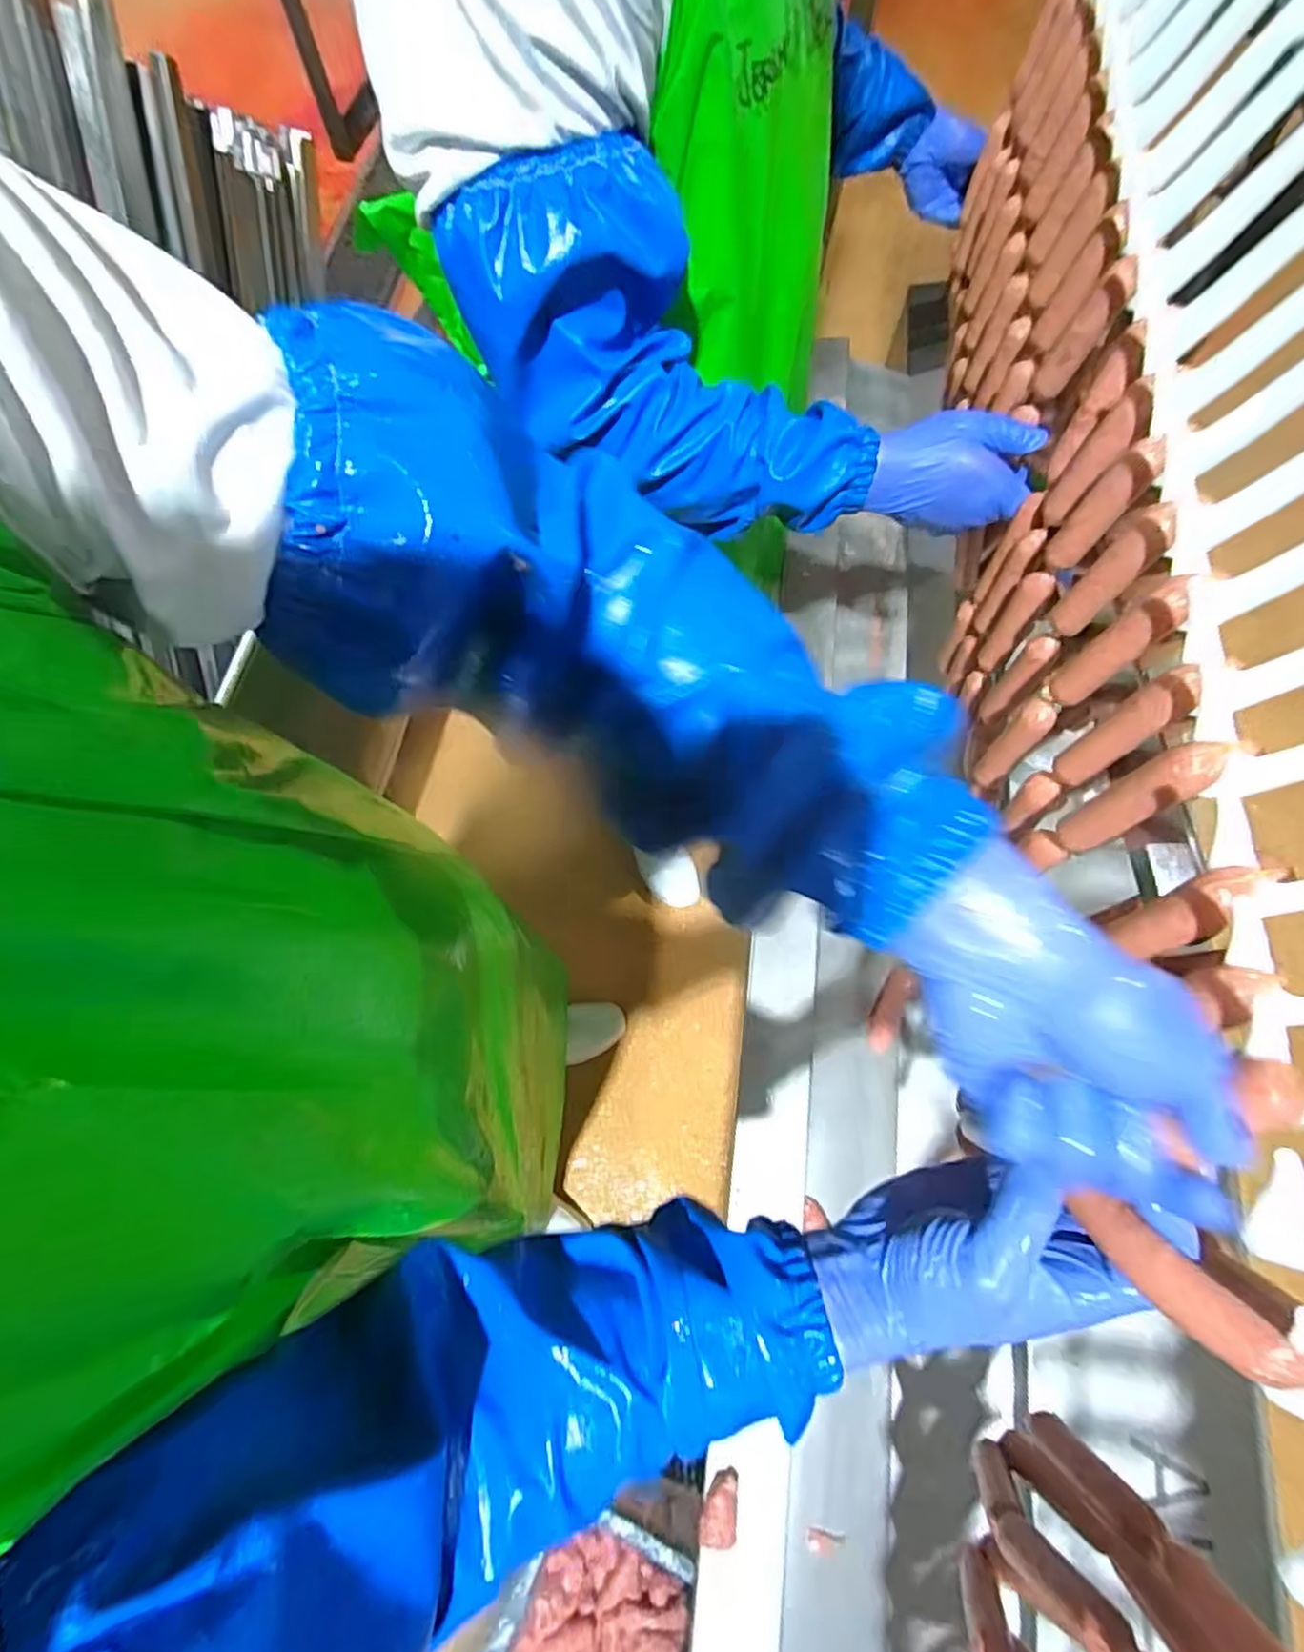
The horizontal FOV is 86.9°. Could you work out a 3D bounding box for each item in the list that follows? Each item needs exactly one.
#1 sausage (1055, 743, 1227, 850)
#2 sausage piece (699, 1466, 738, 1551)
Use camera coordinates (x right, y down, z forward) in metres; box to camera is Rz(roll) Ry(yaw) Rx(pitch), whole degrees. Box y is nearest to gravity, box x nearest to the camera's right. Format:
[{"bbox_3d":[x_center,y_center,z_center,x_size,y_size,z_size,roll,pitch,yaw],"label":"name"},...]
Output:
[{"bbox_3d":[0.246,-0.013,0.350,0.017,0.081,0.021,-9,63,-33],"label":"sausage"},{"bbox_3d":[0.059,0.575,0.581,0.028,0.026,0.047,13,68,8],"label":"sausage piece"}]

